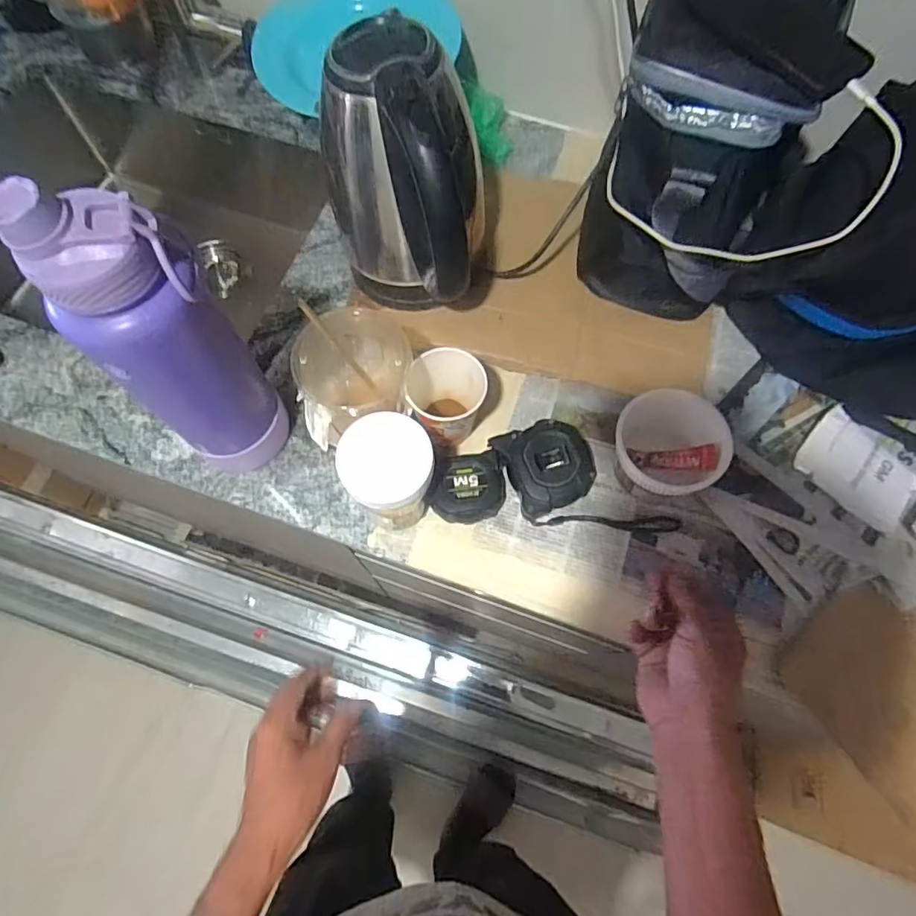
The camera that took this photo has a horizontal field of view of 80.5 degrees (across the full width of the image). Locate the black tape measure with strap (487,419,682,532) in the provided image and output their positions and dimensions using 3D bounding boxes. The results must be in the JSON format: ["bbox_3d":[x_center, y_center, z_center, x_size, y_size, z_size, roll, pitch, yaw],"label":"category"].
[{"bbox_3d":[0.108,0.033,0.505,0.175,0.046,0.088,41,74,13],"label":"black tape measure with strap"}]

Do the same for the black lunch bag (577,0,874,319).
[{"bbox_3d":[0.232,-0.289,0.514,0.181,0.228,0.254,21,71,7],"label":"black lunch bag"}]

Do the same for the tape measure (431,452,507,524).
[{"bbox_3d":[0.010,0.029,0.515,0.071,0.034,0.061,-10,70,-5],"label":"tape measure"}]

